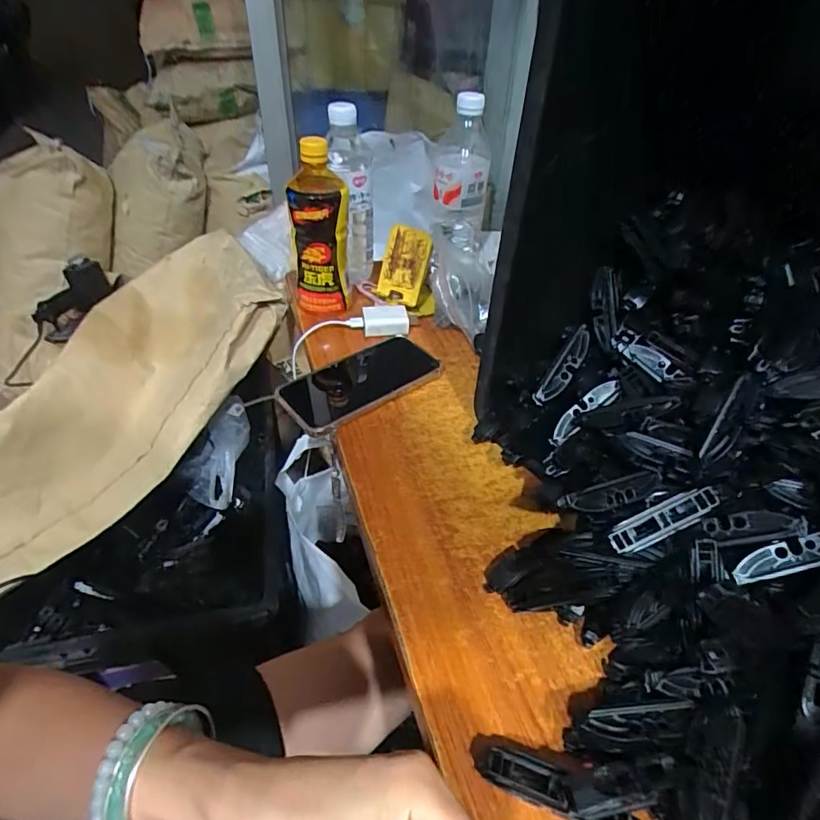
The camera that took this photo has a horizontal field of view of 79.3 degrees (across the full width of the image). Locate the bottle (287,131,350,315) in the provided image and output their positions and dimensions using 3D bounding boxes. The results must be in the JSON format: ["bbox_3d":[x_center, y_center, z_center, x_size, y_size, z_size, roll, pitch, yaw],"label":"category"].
[{"bbox_3d":[-0.104,-0.209,0.578,0.065,0.180,0.069,0,41,-4],"label":"bottle"}]

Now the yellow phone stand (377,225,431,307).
[{"bbox_3d":[-0.010,-0.180,0.621,0.056,0.094,0.024,26,28,22],"label":"yellow phone stand"}]

